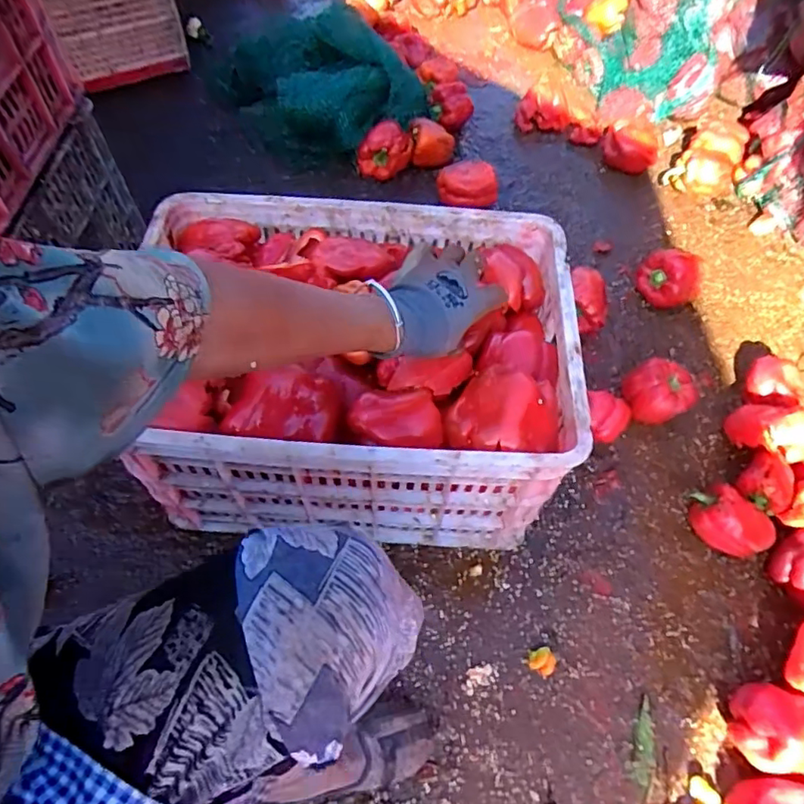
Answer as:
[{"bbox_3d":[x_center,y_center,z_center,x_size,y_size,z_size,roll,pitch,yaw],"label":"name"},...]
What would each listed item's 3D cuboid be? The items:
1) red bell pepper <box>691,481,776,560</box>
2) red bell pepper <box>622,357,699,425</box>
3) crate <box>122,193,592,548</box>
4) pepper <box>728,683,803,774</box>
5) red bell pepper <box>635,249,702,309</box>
[{"bbox_3d":[0.453,0.165,0.787,0.105,0.066,0.074,34,63,20],"label":"red bell pepper"},{"bbox_3d":[0.395,-0.010,0.884,0.100,0.088,0.097,1,59,-2],"label":"red bell pepper"},{"bbox_3d":[-0.053,-0.030,0.753,0.494,0.295,0.361,2,57,1],"label":"crate"},{"bbox_3d":[0.435,0.374,0.653,0.103,0.078,0.090,6,59,1],"label":"pepper"},{"bbox_3d":[0.476,-0.219,1.012,0.093,0.093,0.080,-12,58,-8],"label":"red bell pepper"}]

